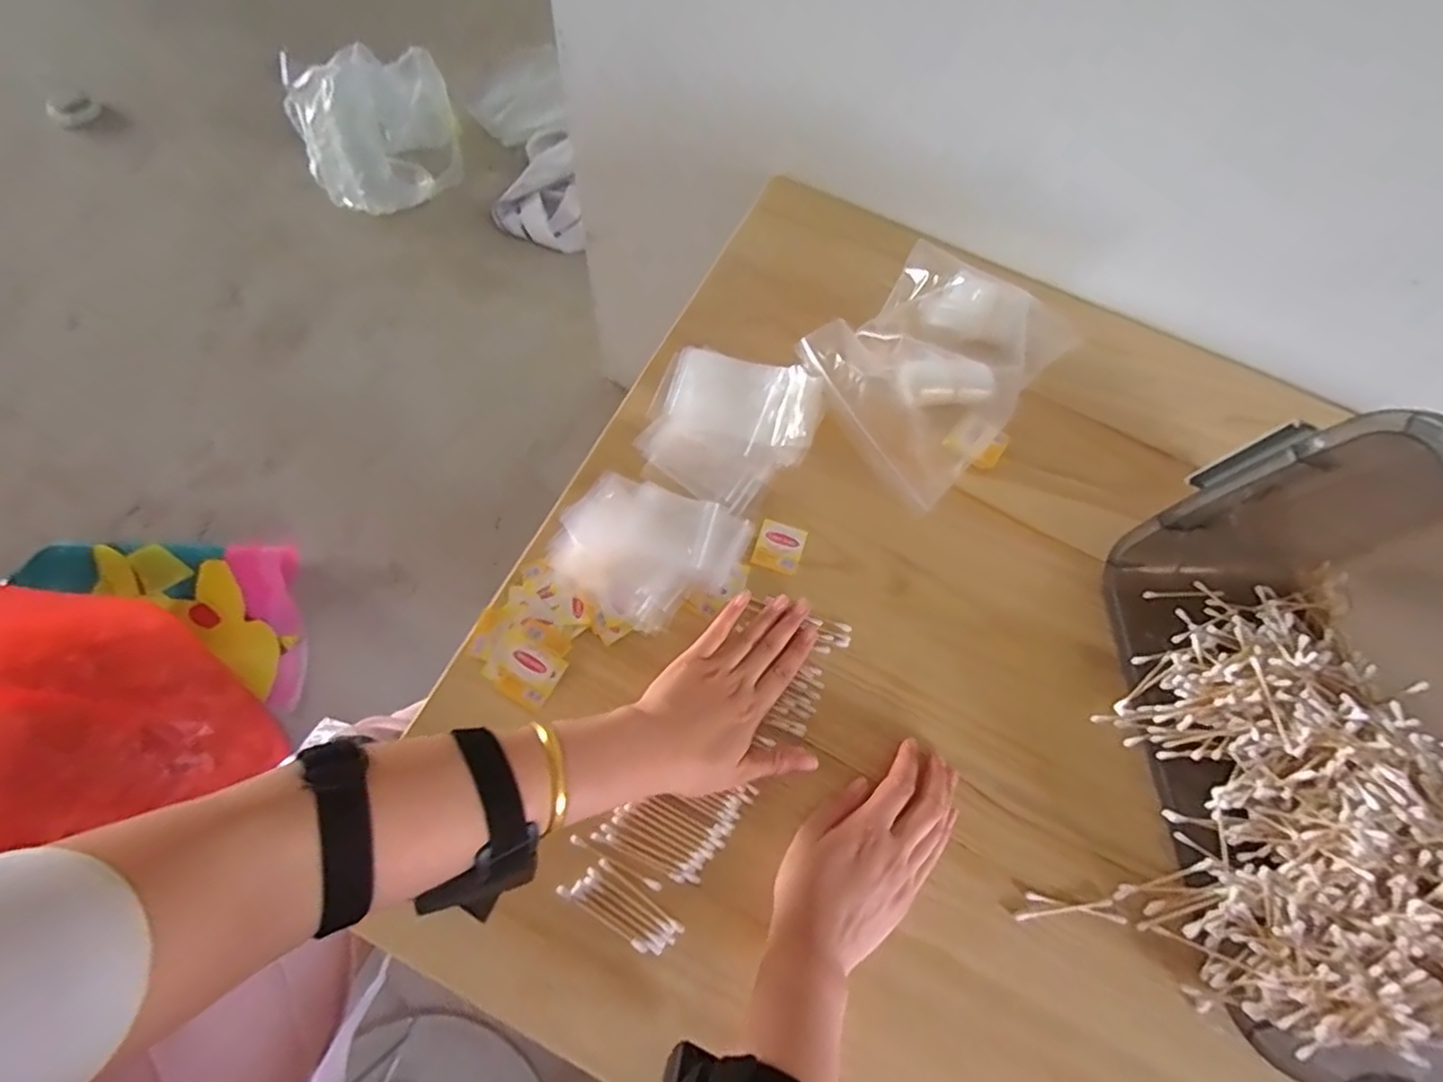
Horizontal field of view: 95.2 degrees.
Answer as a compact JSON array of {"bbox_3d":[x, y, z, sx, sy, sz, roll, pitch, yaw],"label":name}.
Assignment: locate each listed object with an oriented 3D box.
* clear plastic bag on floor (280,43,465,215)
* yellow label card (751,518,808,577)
[{"bbox_3d":[-0.667,-0.796,1.280,0.299,0.219,0.235,-20,70,-13],"label":"clear plastic bag on floor"},{"bbox_3d":[0.050,0.005,0.561,0.040,0.004,0.044,19,69,6],"label":"yellow label card"}]

